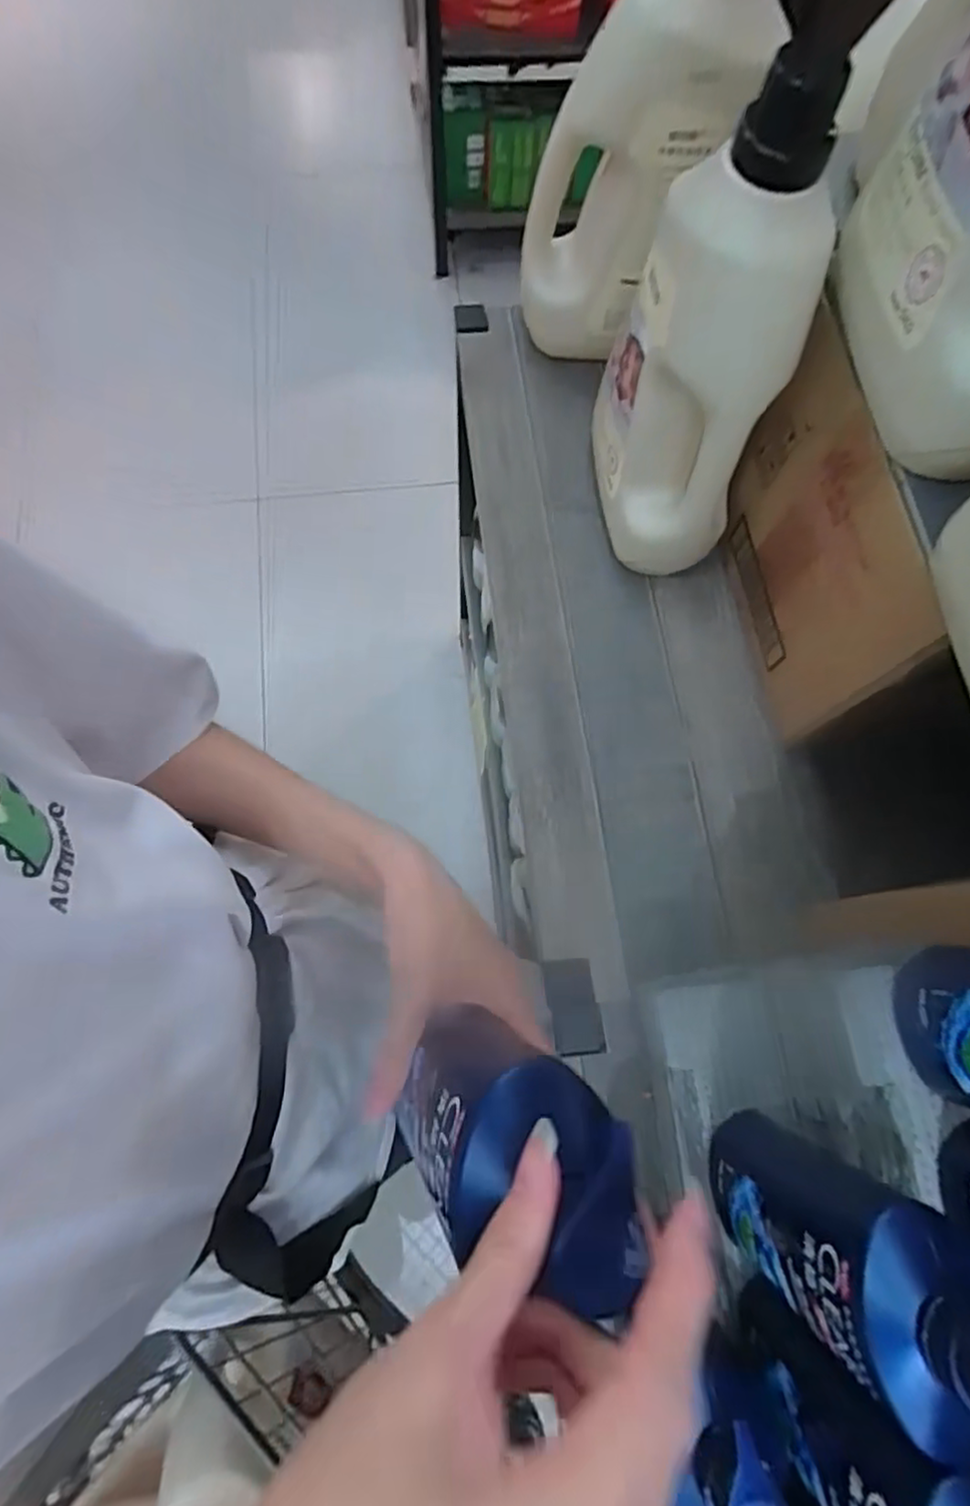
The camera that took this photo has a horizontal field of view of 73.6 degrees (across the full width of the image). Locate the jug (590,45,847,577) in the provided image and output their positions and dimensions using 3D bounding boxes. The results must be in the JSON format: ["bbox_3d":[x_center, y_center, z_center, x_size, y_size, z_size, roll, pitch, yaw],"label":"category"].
[{"bbox_3d":[0.171,-0.300,0.545,0.101,0.359,0.150,-5,74,-3],"label":"jug"}]

